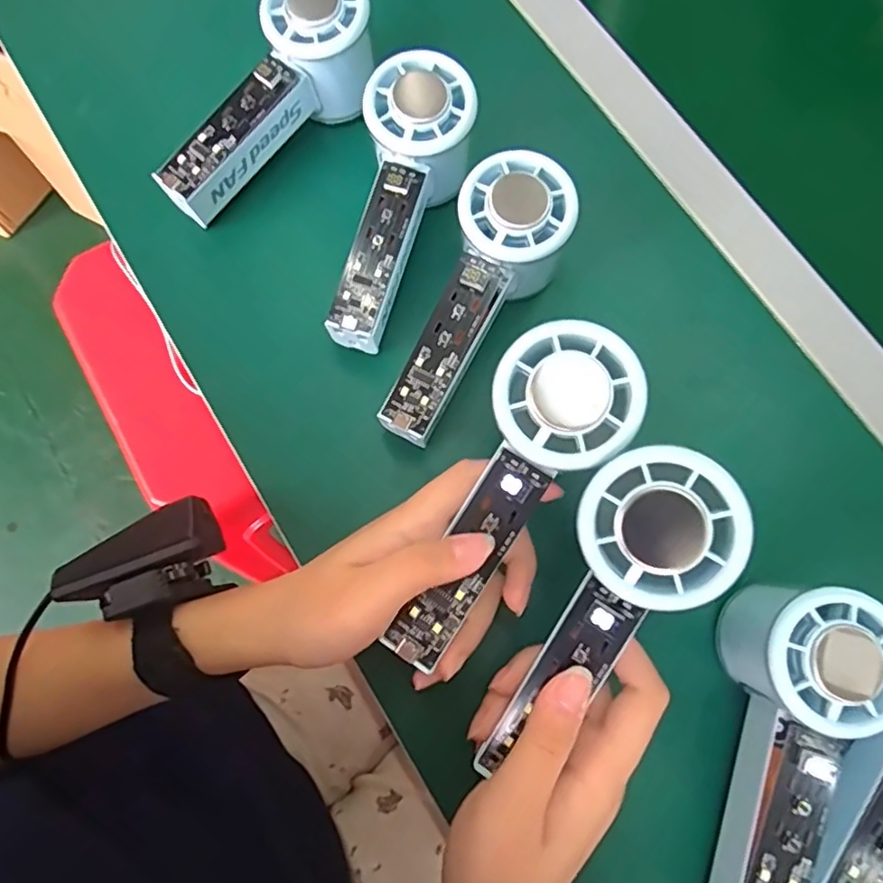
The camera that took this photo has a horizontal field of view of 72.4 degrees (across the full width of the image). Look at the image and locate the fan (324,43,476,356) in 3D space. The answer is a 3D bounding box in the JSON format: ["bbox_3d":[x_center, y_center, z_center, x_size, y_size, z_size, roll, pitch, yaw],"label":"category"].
[{"bbox_3d":[-0.023,-0.126,0.329,0.058,0.047,0.157,18,90,3],"label":"fan"}]

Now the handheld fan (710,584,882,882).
[{"bbox_3d":[0.148,0.138,0.256,0.055,0.054,0.146,17,76,3],"label":"handheld fan"}]

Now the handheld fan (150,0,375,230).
[{"bbox_3d":[-0.097,-0.191,0.349,0.051,0.055,0.153,41,90,9],"label":"handheld fan"}]

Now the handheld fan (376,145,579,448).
[{"bbox_3d":[0.016,-0.072,0.310,0.053,0.036,0.153,29,90,6],"label":"handheld fan"}]

